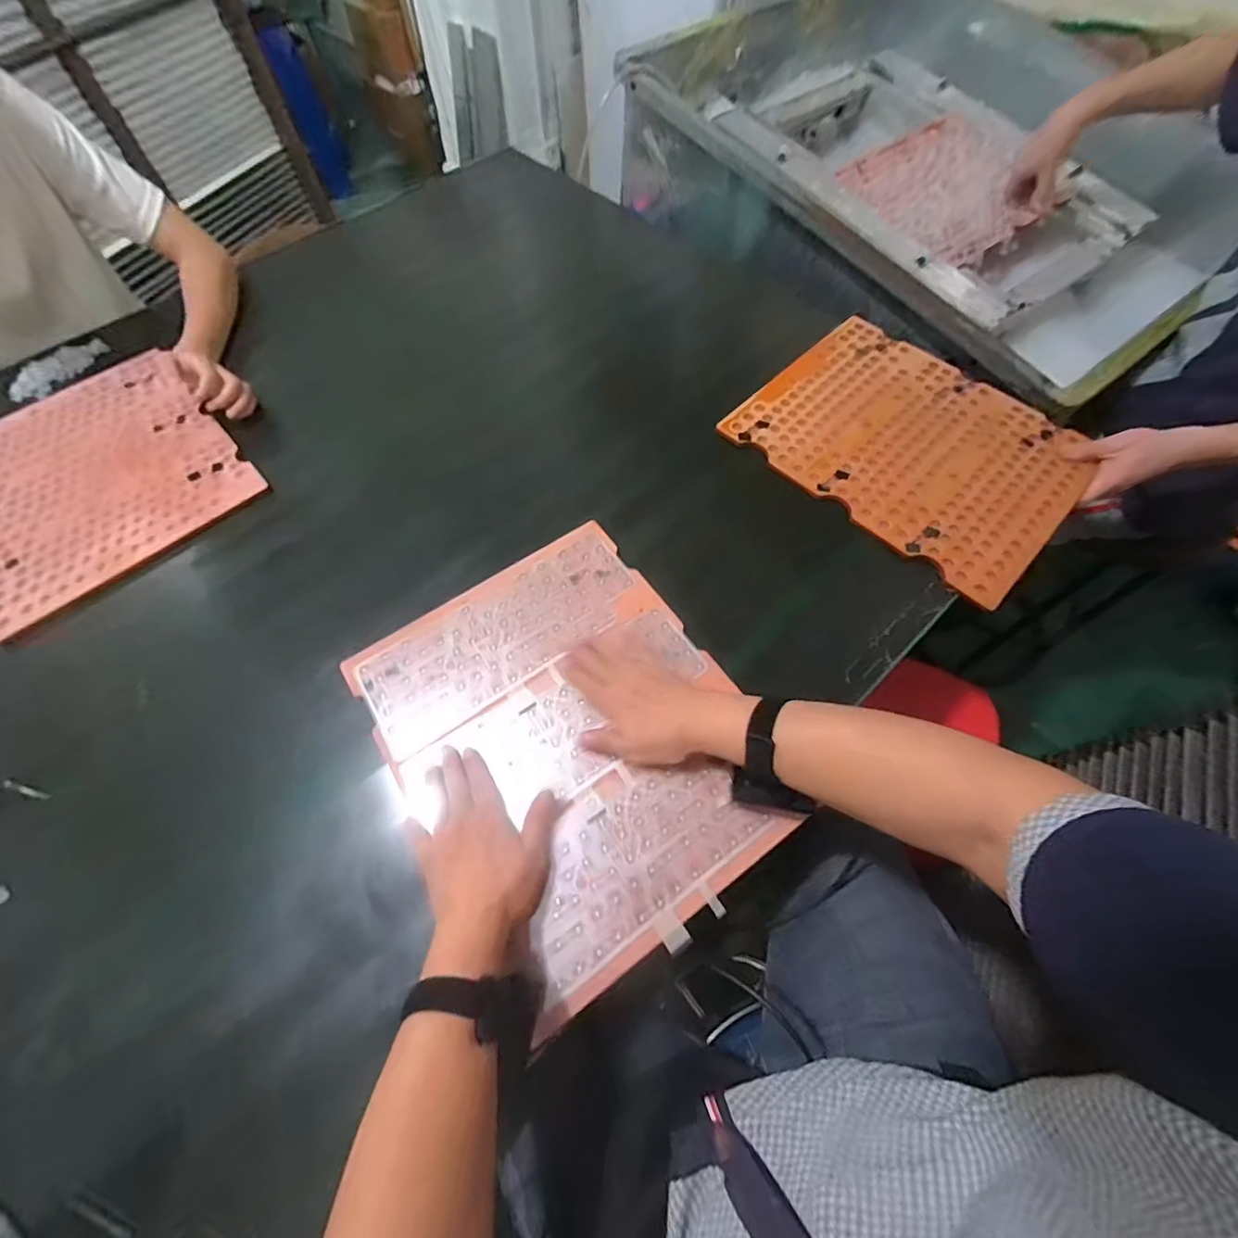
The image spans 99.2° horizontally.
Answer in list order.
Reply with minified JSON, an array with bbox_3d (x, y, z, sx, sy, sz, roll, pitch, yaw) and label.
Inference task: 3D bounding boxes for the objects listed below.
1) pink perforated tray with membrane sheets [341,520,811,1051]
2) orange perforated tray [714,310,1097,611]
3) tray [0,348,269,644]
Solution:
[{"bbox_3d":[-0.045,0.103,0.506,0.304,0.012,0.380,-34,67,-14],"label":"pink perforated tray with membrane sheets"},{"bbox_3d":[0.379,-0.231,0.684,0.311,0.019,0.388,-41,69,-17],"label":"orange perforated tray"},{"bbox_3d":[-0.703,-0.196,0.701,0.323,0.011,0.406,-39,69,-17],"label":"tray"}]

